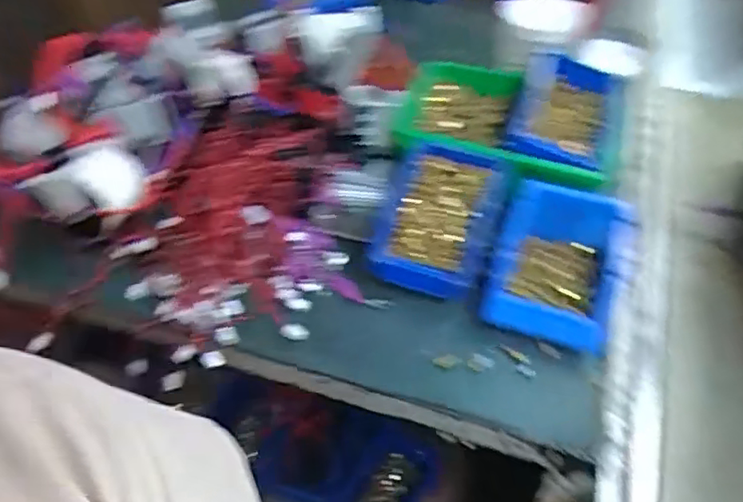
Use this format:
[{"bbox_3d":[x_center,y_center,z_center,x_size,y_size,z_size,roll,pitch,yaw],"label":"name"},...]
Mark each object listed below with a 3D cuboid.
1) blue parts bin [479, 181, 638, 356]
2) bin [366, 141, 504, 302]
[{"bbox_3d":[0.189,0.017,0.610,0.133,0.084,0.154,20,50,12],"label":"blue parts bin"},{"bbox_3d":[0.072,-0.035,0.655,0.118,0.070,0.168,15,49,8],"label":"bin"}]

